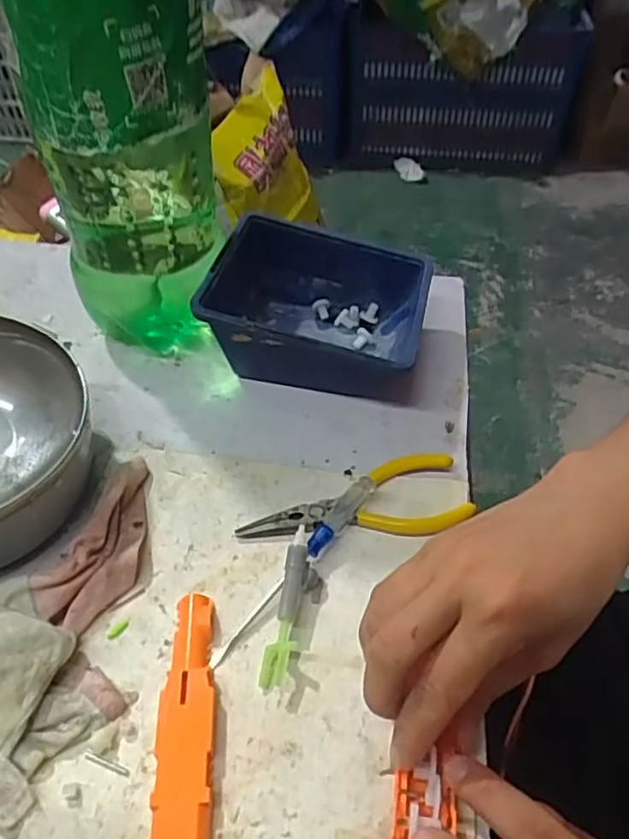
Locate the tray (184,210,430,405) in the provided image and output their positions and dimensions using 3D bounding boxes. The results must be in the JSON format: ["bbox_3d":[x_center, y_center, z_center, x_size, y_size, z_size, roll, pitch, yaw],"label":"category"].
[{"bbox_3d":[0.003,-0.072,0.438,0.137,0.067,0.114,9,49,9],"label":"tray"}]

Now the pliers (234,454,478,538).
[{"bbox_3d":[0.025,0.053,0.352,0.127,0.011,0.050,-18,50,-15],"label":"pliers"}]

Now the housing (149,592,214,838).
[{"bbox_3d":[-0.056,0.130,0.275,0.023,0.012,0.118,-5,48,-4],"label":"housing"}]

